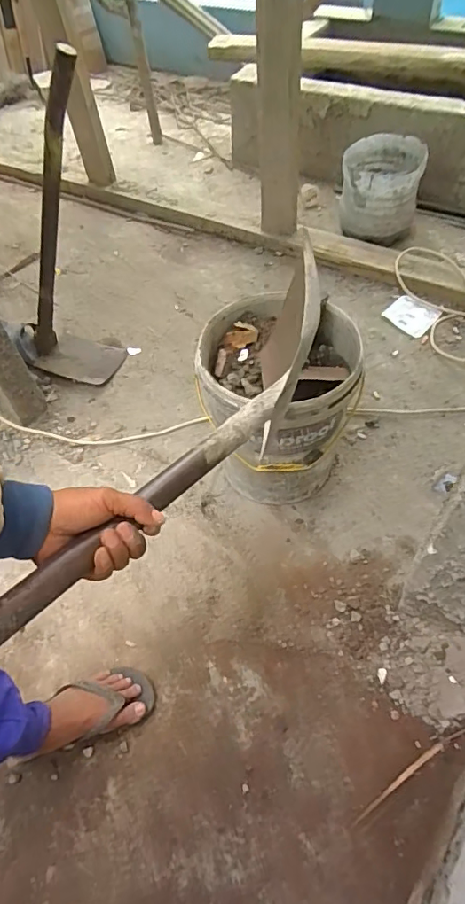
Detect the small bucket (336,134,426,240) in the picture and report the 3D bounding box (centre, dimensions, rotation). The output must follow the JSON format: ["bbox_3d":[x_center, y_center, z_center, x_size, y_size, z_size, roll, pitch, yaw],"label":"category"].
[{"bbox_3d":[0.477,-0.846,1.627,0.237,0.226,0.258,-2,55,3],"label":"small bucket"}]

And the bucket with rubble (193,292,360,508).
[{"bbox_3d":[0.097,-0.091,1.067,0.291,0.358,0.291,-2,56,3],"label":"bucket with rubble"}]

